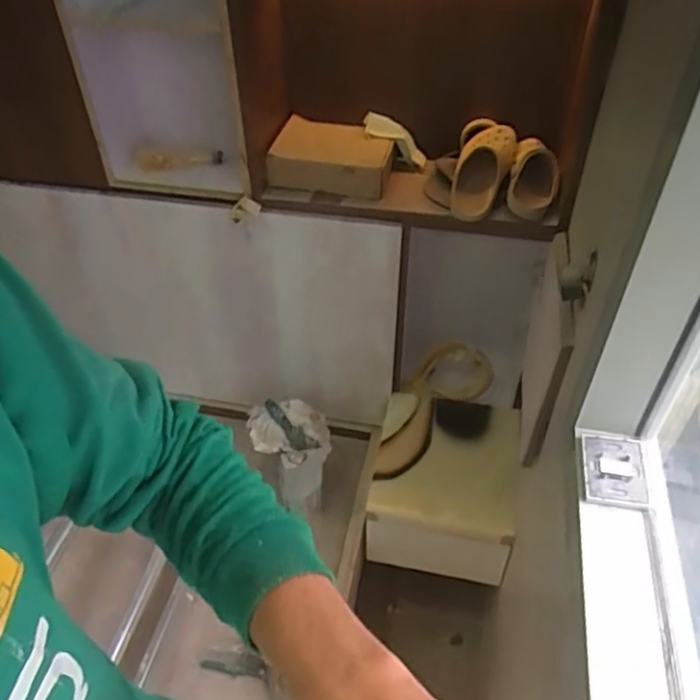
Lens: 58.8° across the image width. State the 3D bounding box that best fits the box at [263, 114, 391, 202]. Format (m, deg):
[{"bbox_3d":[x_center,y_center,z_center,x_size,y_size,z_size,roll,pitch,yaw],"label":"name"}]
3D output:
[{"bbox_3d":[-0.050,-0.438,1.453,0.285,0.082,0.207,12,45,13],"label":"box"}]

